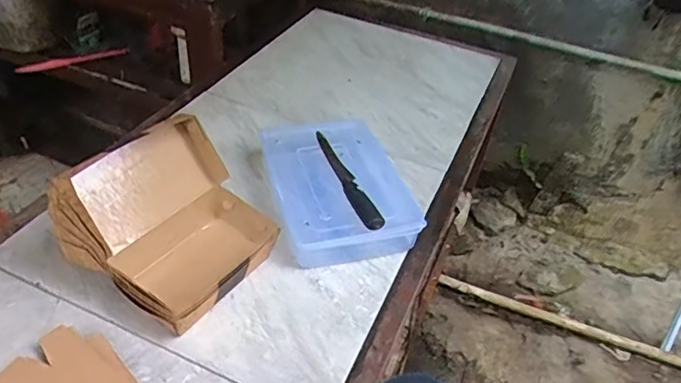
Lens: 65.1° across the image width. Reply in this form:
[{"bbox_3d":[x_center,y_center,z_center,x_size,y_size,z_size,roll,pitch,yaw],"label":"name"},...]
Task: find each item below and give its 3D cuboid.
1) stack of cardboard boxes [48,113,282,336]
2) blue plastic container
[{"bbox_3d":[-0.206,0.036,0.665,0.197,0.164,0.195,27,45,24],"label":"stack of cardboard boxes"},{"bbox_3d":[-0.005,-0.013,0.817,0.192,0.055,0.271,-8,42,-15],"label":"blue plastic container"}]

